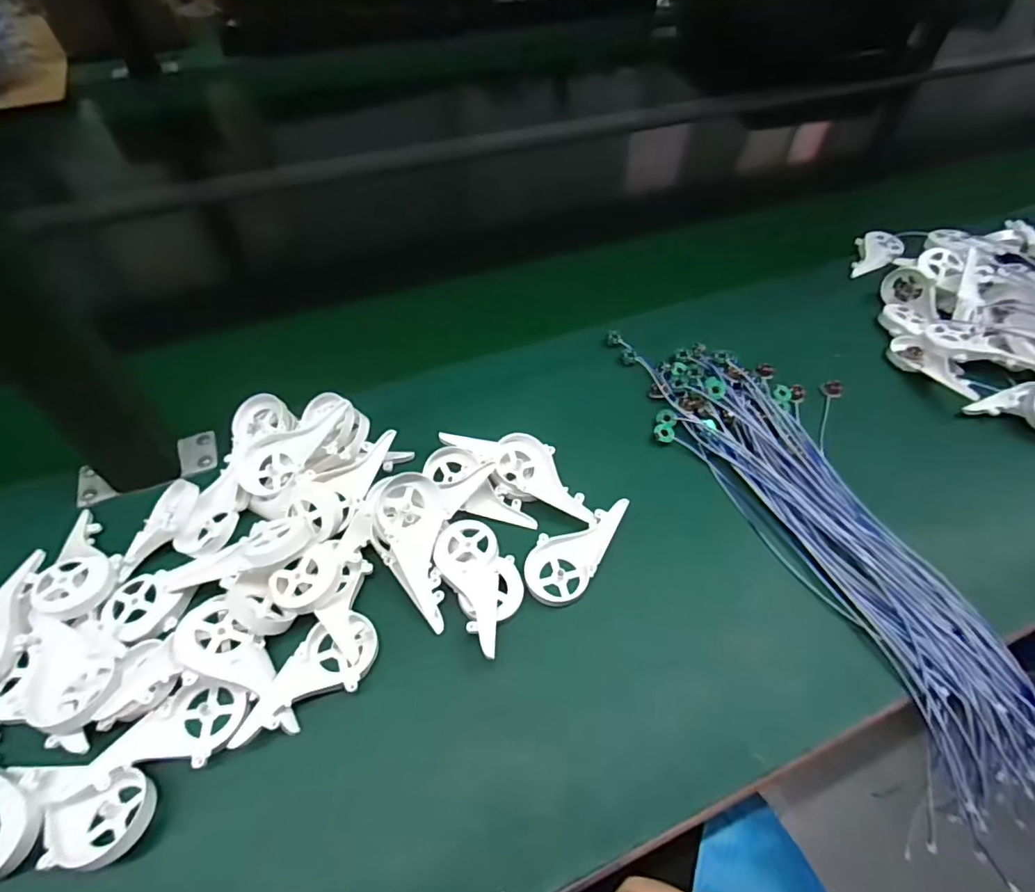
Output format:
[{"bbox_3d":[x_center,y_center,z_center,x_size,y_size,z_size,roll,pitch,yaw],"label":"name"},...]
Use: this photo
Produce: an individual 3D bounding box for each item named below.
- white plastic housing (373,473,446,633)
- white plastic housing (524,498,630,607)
[{"bbox_3d":[-0.071,0.072,0.365,0.049,0.021,0.102,-9,79,-9],"label":"white plastic housing"},{"bbox_3d":[0.040,0.071,0.384,0.045,0.016,0.088,25,56,16],"label":"white plastic housing"}]

